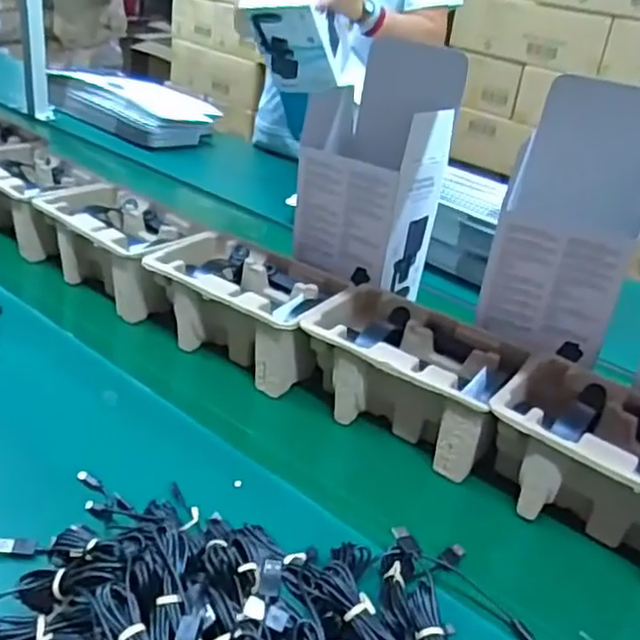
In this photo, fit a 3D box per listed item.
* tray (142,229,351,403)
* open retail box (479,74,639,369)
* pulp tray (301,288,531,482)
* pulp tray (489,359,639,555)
[{"bbox_3d":[-0.092,-0.011,0.852,0.233,0.108,0.150,19,27,22],"label":"tray"},{"bbox_3d":[0.294,-0.117,0.790,0.151,0.267,0.113,21,28,26],"label":"open retail box"},{"bbox_3d":[0.100,0.065,0.759,0.224,0.105,0.138,22,29,28],"label":"pulp tray"},{"bbox_3d":[0.280,0.144,0.659,0.225,0.105,0.142,23,29,28],"label":"pulp tray"}]

